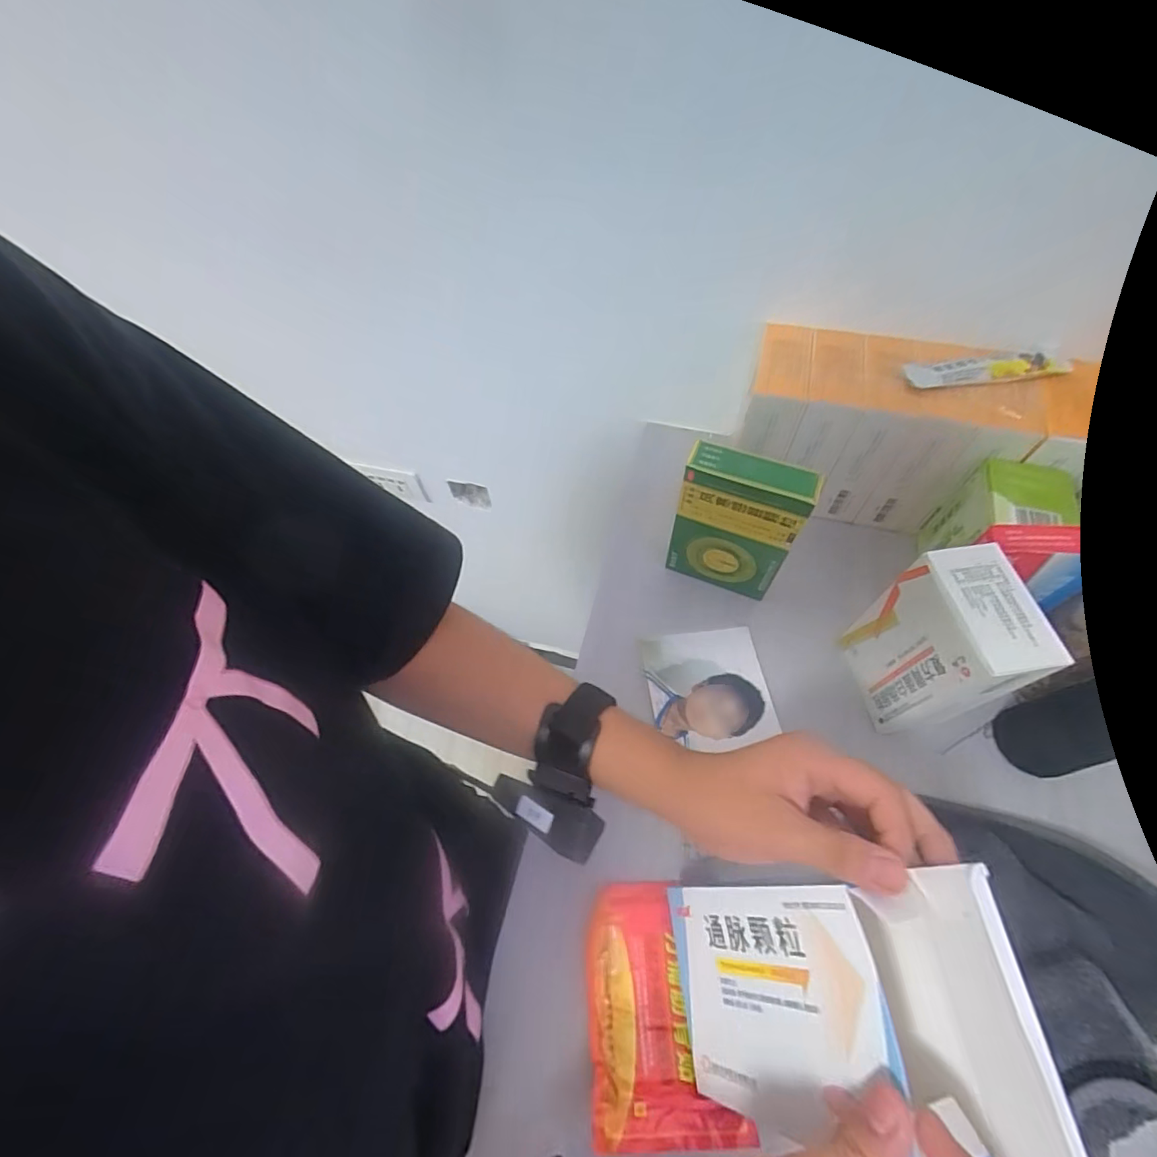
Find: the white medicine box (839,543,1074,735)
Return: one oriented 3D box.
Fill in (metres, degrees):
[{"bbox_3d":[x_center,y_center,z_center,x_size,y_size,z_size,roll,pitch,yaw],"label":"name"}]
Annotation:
[{"bbox_3d":[0.258,0.050,0.383,0.062,0.140,0.094,-5,61,0],"label":"white medicine box"}]

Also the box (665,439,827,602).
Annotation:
[{"bbox_3d":[0.131,-0.043,0.442,0.094,0.142,0.035,19,64,13],"label":"box"}]

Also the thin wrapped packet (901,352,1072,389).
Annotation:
[{"bbox_3d":[0.330,-0.171,0.421,0.125,0.011,0.023,-6,61,0],"label":"thin wrapped packet"}]

